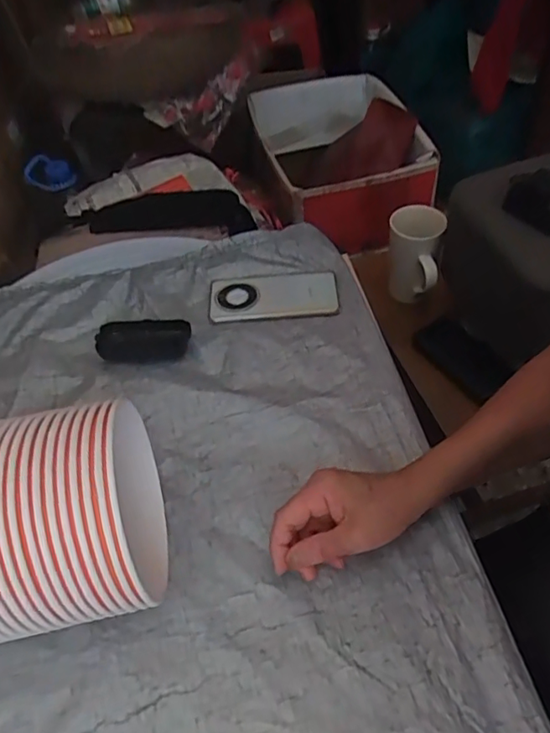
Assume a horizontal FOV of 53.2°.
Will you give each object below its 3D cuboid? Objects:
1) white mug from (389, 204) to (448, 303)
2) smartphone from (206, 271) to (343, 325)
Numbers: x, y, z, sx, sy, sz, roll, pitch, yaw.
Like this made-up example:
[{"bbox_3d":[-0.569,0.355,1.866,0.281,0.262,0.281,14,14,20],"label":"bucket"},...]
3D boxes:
[{"bbox_3d":[0.220,-0.171,0.880,0.082,0.132,0.099,9,51,14],"label":"white mug"},{"bbox_3d":[-0.002,-0.092,0.707,0.162,0.007,0.086,-5,49,0],"label":"smartphone"}]

